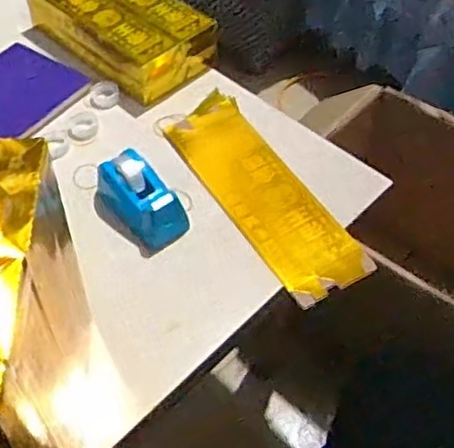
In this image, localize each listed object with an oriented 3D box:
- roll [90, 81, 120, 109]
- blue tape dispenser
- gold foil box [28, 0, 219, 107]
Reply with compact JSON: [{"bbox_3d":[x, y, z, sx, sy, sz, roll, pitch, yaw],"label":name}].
[{"bbox_3d":[-0.160,-0.169,0.855,0.038,0.017,0.038,0,52,0],"label":"roll"},{"bbox_3d":[-0.094,-0.029,0.711,0.057,0.058,0.109,-34,60,-24],"label":"blue tape dispenser"},{"bbox_3d":[-0.147,-0.279,0.899,0.248,0.072,0.140,36,60,25],"label":"gold foil box"}]

